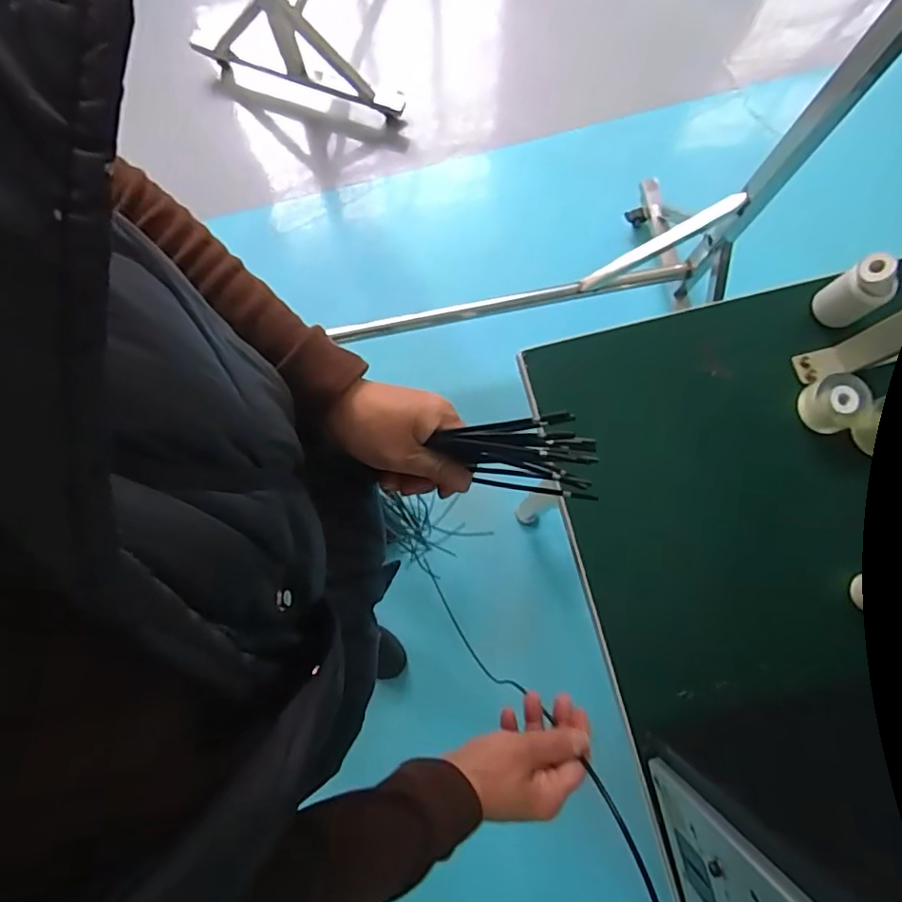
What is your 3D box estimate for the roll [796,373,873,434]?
[{"bbox_3d":[0.368,-0.047,0.536,0.054,0.038,0.050,0,79,0],"label":"roll"}]

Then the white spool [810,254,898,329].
[{"bbox_3d":[0.382,-0.148,0.528,0.036,0.079,0.044,-38,81,-7],"label":"white spool"}]

